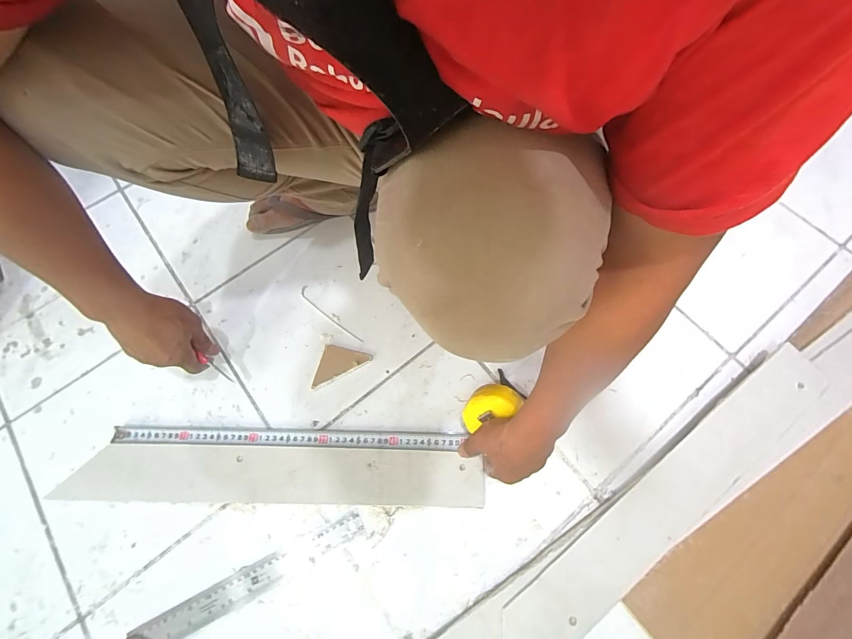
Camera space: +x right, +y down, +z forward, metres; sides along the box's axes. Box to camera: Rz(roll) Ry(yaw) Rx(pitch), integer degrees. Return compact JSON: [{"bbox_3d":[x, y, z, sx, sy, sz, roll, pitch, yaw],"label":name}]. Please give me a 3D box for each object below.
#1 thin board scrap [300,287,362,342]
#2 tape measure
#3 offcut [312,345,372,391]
[{"bbox_3d":[-0.153,-0.006,0.581,0.137,0.004,0.015,40,76,15],"label":"thin board scrap"},{"bbox_3d":[-0.150,0.147,0.501,0.537,0.071,0.072,-5,70,6],"label":"tape measure"},{"bbox_3d":[-0.126,0.076,0.545,0.074,0.014,0.066,9,71,5],"label":"offcut"}]

